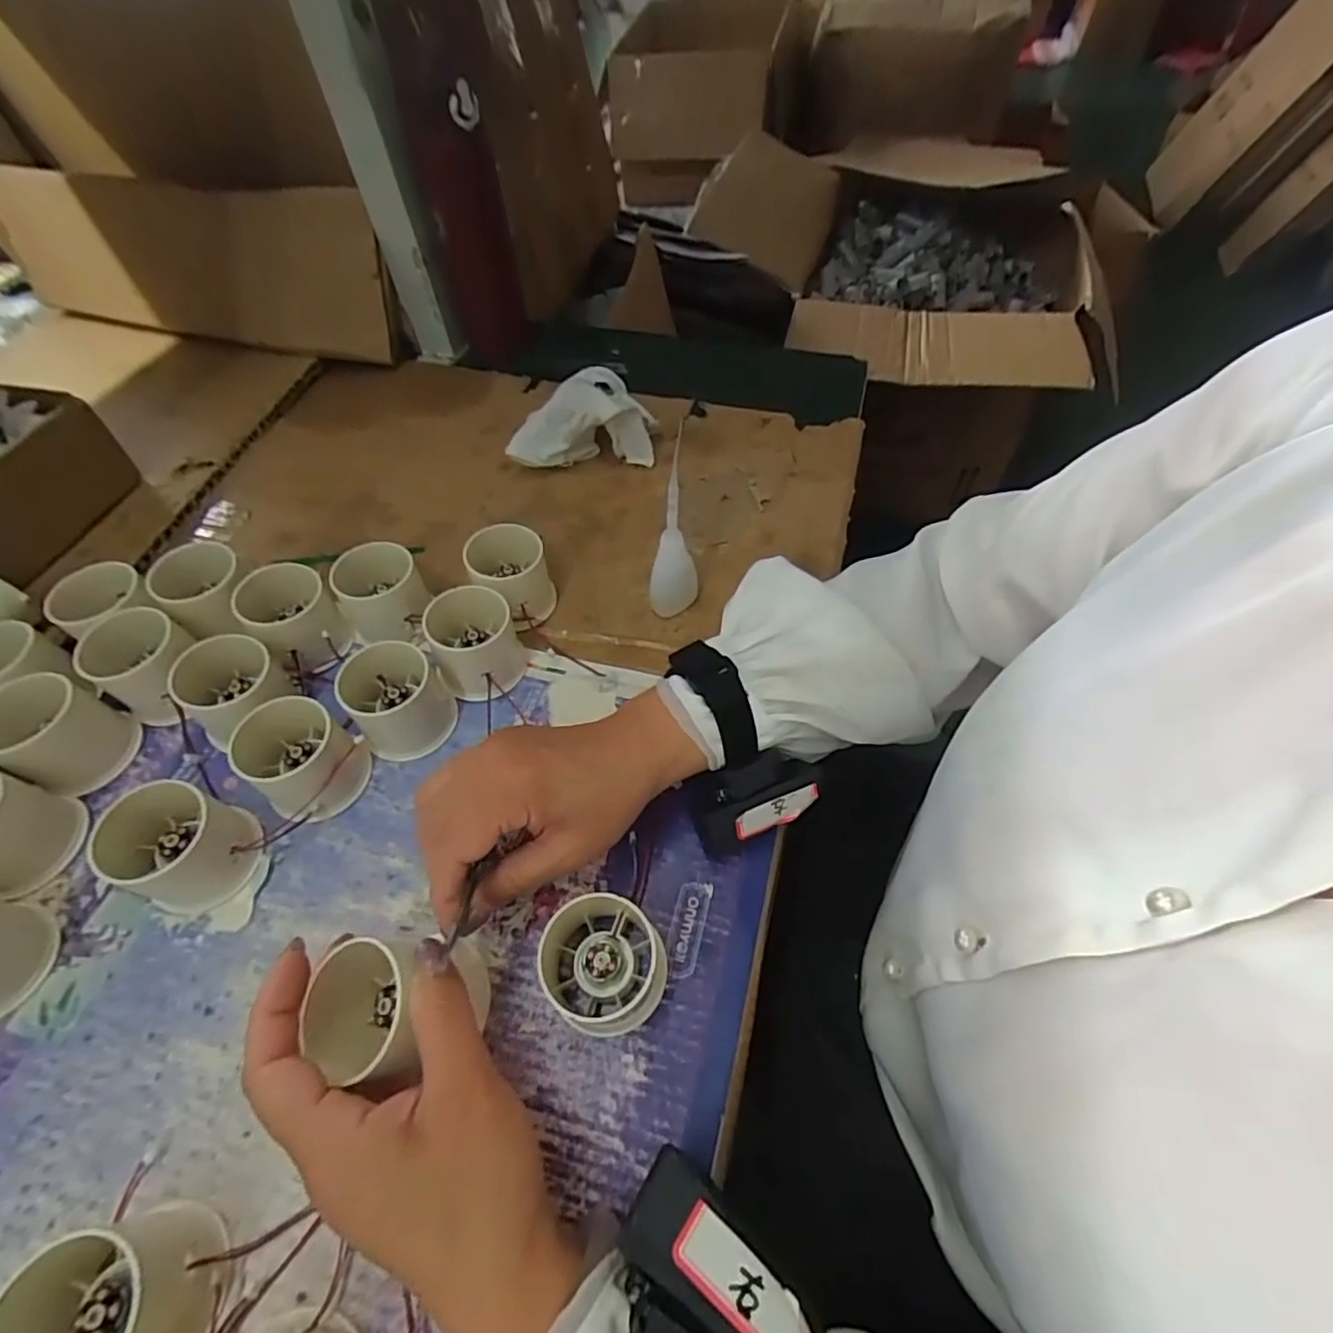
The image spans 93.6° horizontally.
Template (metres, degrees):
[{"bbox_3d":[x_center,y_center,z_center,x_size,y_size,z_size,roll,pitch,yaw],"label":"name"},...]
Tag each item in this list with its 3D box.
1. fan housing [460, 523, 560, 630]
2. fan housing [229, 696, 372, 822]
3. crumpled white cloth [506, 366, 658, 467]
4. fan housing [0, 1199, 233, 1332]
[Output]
[{"bbox_3d":[-0.106,-0.061,0.425,0.052,0.050,0.057,-14,57,-10],"label":"fan housing"},{"bbox_3d":[-0.207,0.049,0.351,0.068,0.046,0.054,33,62,20],"label":"fan housing"},{"bbox_3d":[-0.071,-0.216,0.524,0.118,0.063,0.092,-5,56,-3],"label":"crumpled white cloth"},{"bbox_3d":[-0.200,0.232,0.224,0.057,0.049,0.054,0,56,0],"label":"fan housing"}]

